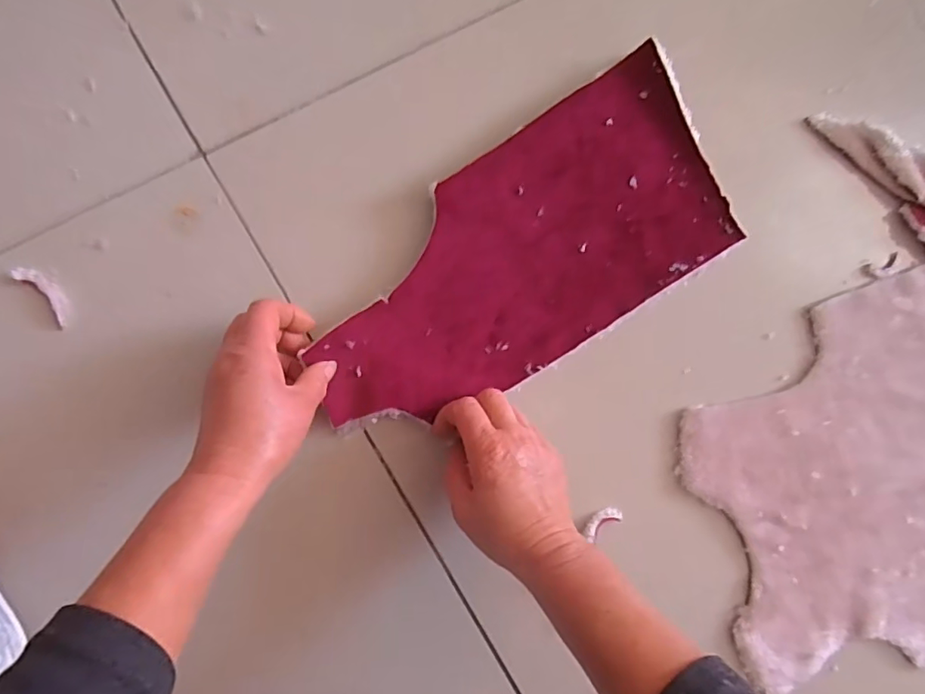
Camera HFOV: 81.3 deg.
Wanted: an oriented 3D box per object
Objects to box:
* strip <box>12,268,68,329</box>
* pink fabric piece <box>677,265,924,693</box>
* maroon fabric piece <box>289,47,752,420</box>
[{"bbox_3d":[-0.282,-0.037,0.365,0.016,0.005,0.047,-39,95,-5],"label":"strip"},{"bbox_3d":[0.356,0.109,0.445,0.332,0.014,0.317,-18,93,-6],"label":"pink fabric piece"},{"bbox_3d":[0.042,-0.067,0.399,0.328,0.009,0.159,-32,94,-6],"label":"maroon fabric piece"}]

